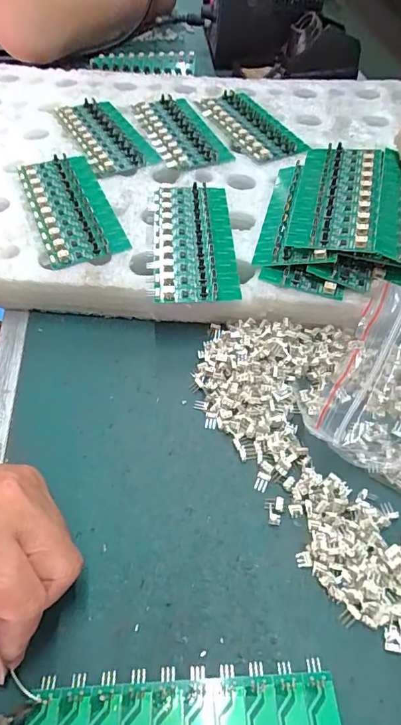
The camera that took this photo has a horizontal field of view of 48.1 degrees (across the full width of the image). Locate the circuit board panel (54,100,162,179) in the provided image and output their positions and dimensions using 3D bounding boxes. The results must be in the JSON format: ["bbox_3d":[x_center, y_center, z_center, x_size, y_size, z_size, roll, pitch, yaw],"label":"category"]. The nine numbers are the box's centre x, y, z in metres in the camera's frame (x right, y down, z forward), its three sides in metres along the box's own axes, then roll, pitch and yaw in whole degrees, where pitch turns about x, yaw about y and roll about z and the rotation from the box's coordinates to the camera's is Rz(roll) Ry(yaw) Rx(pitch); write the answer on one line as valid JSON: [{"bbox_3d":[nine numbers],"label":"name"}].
[{"bbox_3d":[-0.097,-0.230,0.449,0.061,0.009,0.141,-23,56,-17],"label":"circuit board panel"}]

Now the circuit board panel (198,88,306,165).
[{"bbox_3d":[0.050,-0.251,0.467,0.066,0.008,0.139,-18,55,-14],"label":"circuit board panel"}]

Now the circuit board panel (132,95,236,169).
[{"bbox_3d":[-0.022,-0.240,0.458,0.065,0.007,0.137,-17,54,-13],"label":"circuit board panel"}]

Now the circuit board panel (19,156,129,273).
[{"bbox_3d":[-0.109,-0.133,0.376,0.061,0.012,0.137,-19,55,-14],"label":"circuit board panel"}]

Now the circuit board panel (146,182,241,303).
[{"bbox_3d":[-0.009,-0.103,0.358,0.066,0.007,0.137,-3,53,-2],"label":"circuit board panel"}]

